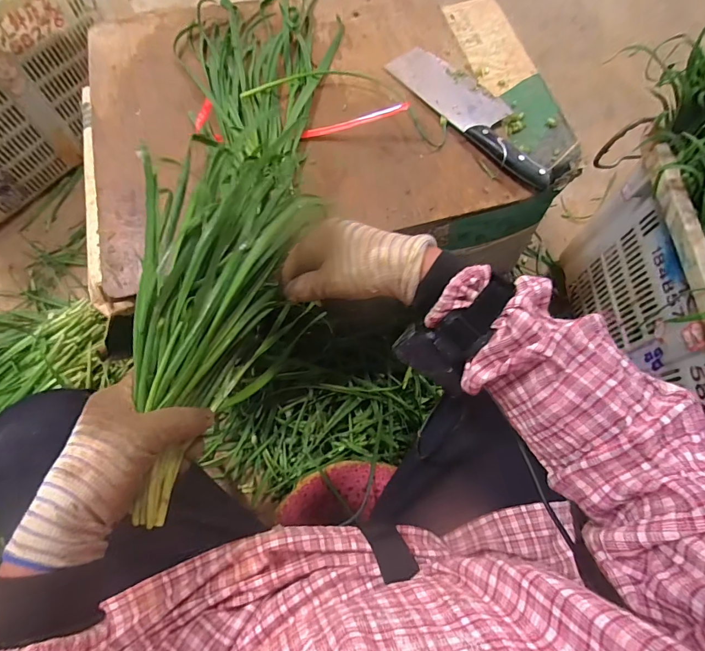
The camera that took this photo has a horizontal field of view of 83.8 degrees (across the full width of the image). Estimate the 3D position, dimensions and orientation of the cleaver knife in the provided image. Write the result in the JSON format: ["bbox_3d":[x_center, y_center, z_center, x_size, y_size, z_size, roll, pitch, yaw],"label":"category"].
[{"bbox_3d":[0.158,-0.278,0.504,0.072,0.030,0.272,-38,74,-14],"label":"cleaver knife"}]

